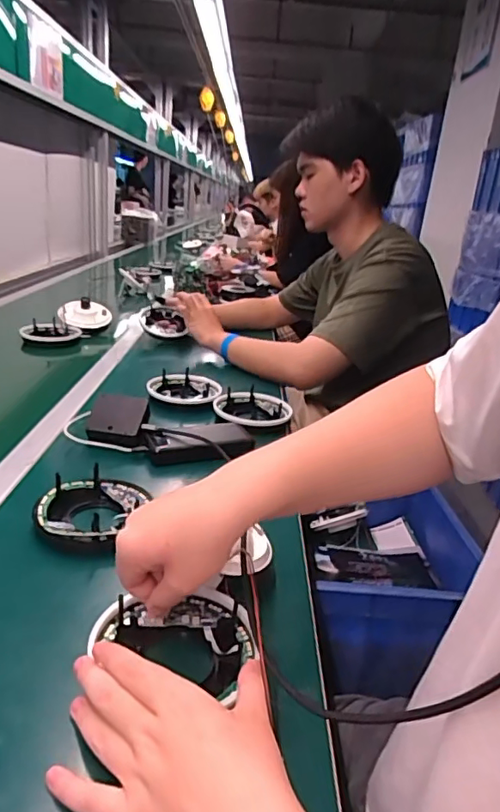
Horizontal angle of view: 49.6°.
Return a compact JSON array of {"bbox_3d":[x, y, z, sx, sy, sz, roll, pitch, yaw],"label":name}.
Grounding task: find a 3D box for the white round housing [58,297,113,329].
[{"bbox_3d":[-0.415,-0.226,1.361,0.122,0.040,0.086,-4,68,-16],"label":"white round housing"}]

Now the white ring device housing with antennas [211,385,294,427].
[{"bbox_3d":[0.003,0.006,0.935,0.115,0.027,0.138,-7,24,-32],"label":"white ring device housing with antennas"}]

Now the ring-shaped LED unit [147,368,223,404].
[{"bbox_3d":[-0.113,-0.034,1.006,0.139,0.026,0.109,16,23,24],"label":"ring-shaped LED unit"}]

